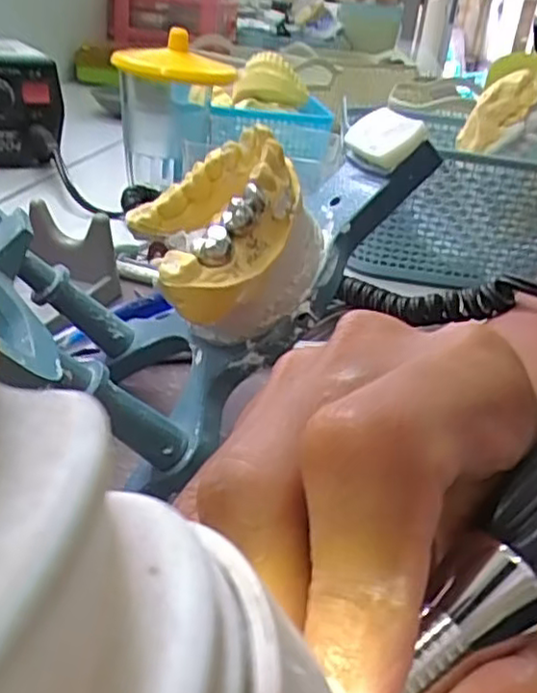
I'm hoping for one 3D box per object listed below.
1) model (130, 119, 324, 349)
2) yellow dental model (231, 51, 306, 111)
[{"bbox_3d":[-0.014,-0.033,0.222,0.041,0.064,0.057,42,-18,-32],"label":"model"},{"bbox_3d":[0.003,-0.220,0.565,0.058,0.043,0.058,8,26,1],"label":"yellow dental model"}]

